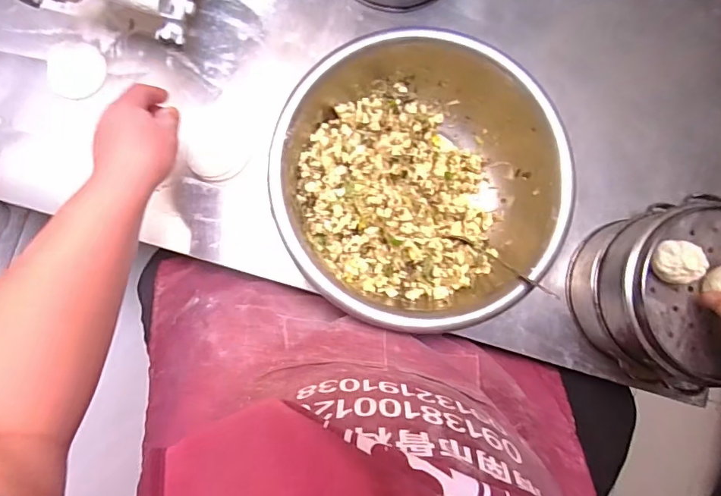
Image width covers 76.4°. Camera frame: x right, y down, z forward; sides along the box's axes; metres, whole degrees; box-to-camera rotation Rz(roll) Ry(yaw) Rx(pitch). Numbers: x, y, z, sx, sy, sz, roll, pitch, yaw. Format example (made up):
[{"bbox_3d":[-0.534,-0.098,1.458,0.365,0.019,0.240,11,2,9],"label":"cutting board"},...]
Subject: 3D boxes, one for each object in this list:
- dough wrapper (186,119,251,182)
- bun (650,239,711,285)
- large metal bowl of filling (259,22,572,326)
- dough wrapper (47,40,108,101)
[{"bbox_3d":[-0.177,-0.123,0.575,0.074,0.008,0.077,3,84,-5],"label":"dough wrapper"},{"bbox_3d":[0.321,0.014,0.461,0.039,0.033,0.044,-2,85,-5],"label":"bun"},{"bbox_3d":[0.064,-0.073,0.542,0.308,0.119,0.290,-5,85,-5],"label":"large metal bowl of filling"},{"bbox_3d":[-0.355,-0.222,0.572,0.067,0.007,0.076,10,84,-4],"label":"dough wrapper"}]

